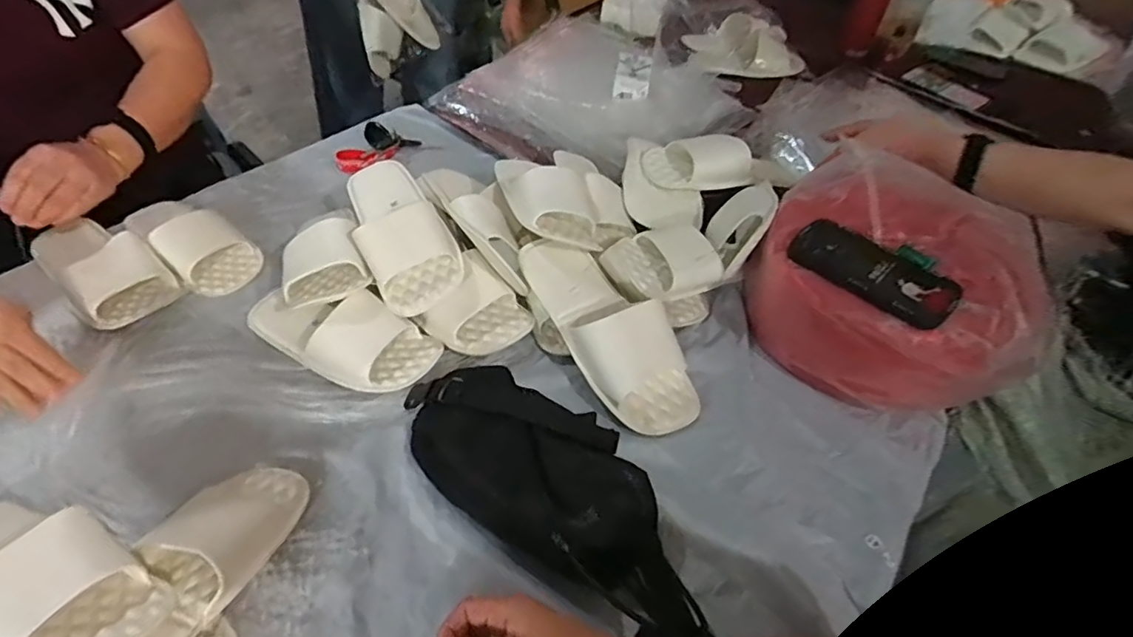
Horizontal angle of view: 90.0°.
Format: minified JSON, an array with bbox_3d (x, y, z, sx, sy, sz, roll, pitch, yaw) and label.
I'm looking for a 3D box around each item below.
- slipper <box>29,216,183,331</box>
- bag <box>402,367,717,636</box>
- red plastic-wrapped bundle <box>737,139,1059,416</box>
[{"bbox_3d":[-0.554,-0.068,0.673,0.202,0.054,0.095,32,54,21],"label":"slipper"},{"bbox_3d":[-0.011,0.143,0.525,0.333,0.064,0.143,29,53,19],"label":"bag"},{"bbox_3d":[0.370,-0.038,0.663,0.277,0.158,0.268,27,53,18],"label":"red plastic-wrapped bundle"}]

